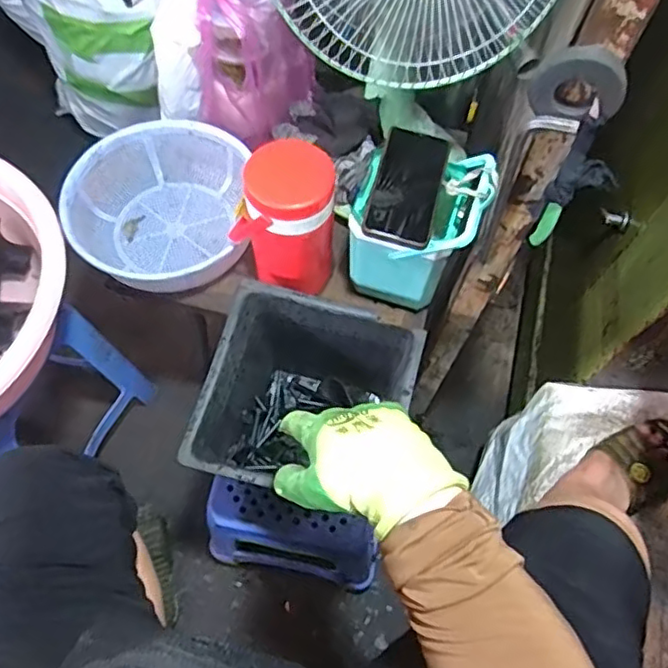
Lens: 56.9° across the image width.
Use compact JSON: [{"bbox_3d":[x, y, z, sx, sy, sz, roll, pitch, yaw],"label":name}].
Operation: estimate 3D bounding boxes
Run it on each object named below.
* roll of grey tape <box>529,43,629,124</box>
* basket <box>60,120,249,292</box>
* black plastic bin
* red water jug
[{"bbox_3d":[0.193,-0.195,0.485,0.069,0.056,0.023,21,64,7],"label":"roll of grey tape"},{"bbox_3d":[-0.247,-0.178,0.883,0.236,0.091,0.270,7,63,0],"label":"basket"},{"bbox_3d":[-0.036,0.106,0.818,0.235,0.227,0.245,15,64,4],"label":"black plastic bin"},{"bbox_3d":[-0.064,-0.138,0.777,0.128,0.188,0.092,-2,64,-5],"label":"red water jug"}]

